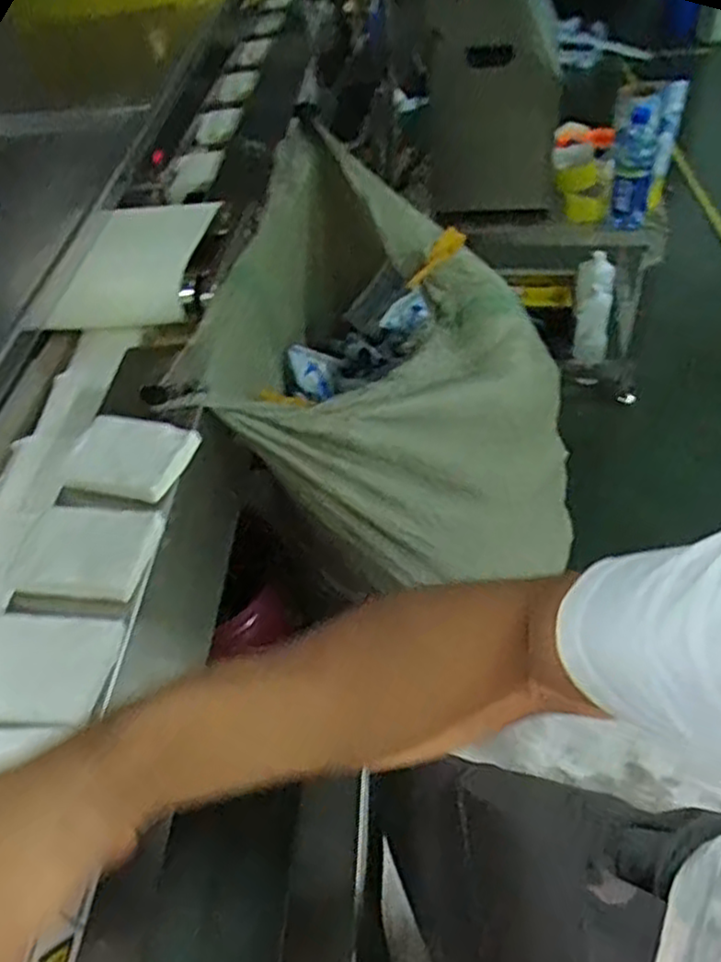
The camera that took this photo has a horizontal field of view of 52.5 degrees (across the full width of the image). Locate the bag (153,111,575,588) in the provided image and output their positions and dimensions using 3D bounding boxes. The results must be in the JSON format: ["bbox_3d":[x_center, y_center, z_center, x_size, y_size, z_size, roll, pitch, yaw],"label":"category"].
[{"bbox_3d":[0.065,-0.156,0.965,0.390,0.377,0.588,0,46,8],"label":"bag"}]

